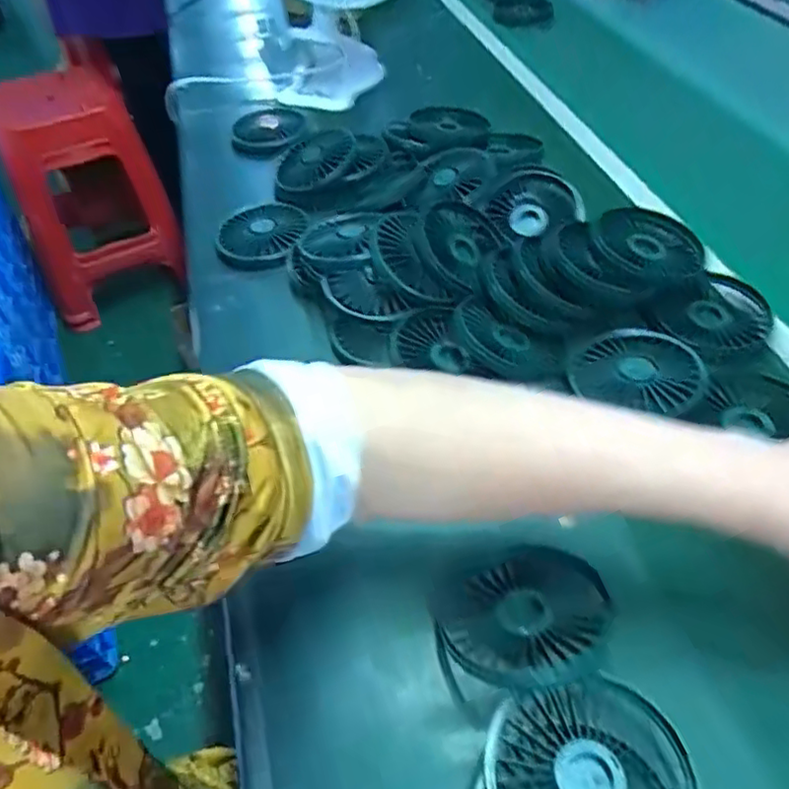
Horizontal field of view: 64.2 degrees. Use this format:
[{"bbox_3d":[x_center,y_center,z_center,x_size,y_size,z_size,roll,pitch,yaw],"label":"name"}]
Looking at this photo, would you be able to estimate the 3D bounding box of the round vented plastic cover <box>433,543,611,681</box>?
[{"bbox_3d":[0.065,0.113,0.333,0.083,0.015,0.068,-27,39,-7],"label":"round vented plastic cover"}]

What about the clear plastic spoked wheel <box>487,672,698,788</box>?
[{"bbox_3d":[0.087,0.174,0.279,0.086,0.021,0.082,-11,50,-7],"label":"clear plastic spoked wheel"}]

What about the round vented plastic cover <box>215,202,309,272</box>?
[{"bbox_3d":[-0.122,-0.147,0.579,0.081,0.019,0.096,-8,49,-4],"label":"round vented plastic cover"}]

